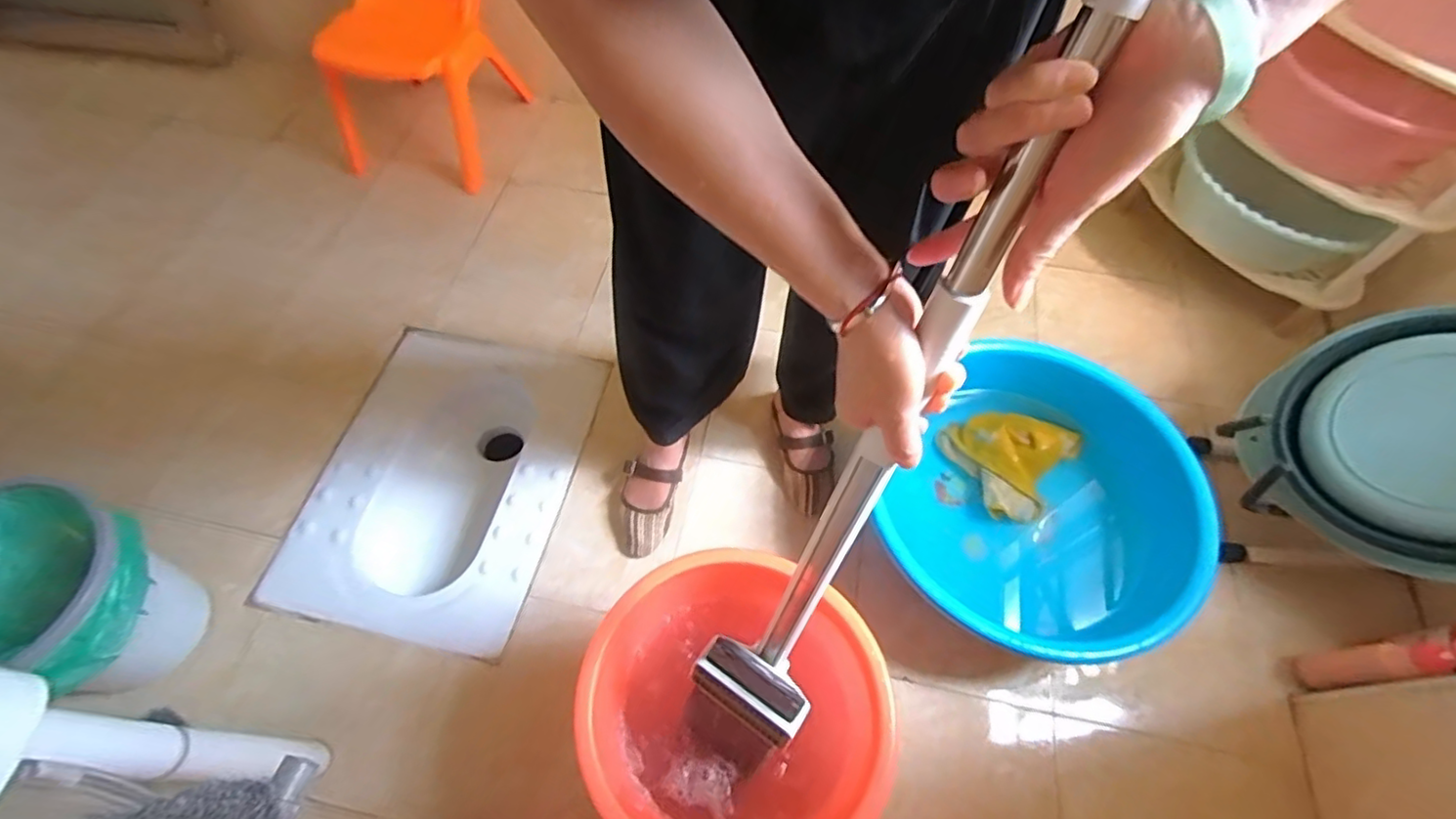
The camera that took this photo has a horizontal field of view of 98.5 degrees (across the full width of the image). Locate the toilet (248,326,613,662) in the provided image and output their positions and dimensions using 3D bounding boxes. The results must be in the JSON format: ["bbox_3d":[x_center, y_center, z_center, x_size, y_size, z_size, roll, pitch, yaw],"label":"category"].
[{"bbox_3d":[-0.487,0.139,1.160,0.415,0.181,0.549,11,60,6],"label":"toilet"}]

